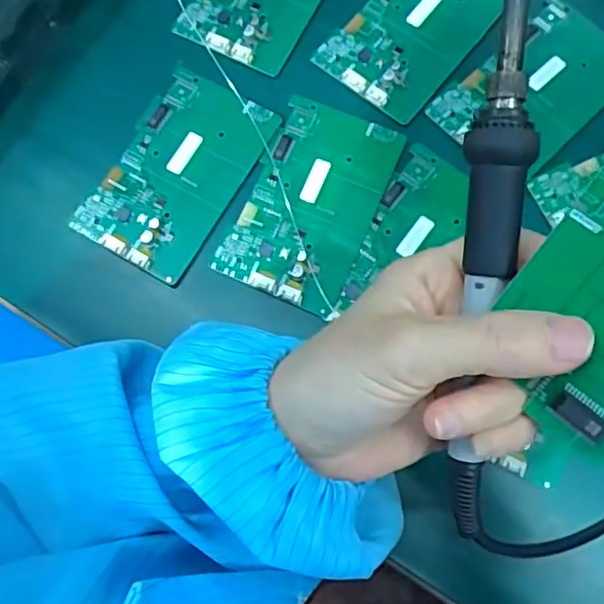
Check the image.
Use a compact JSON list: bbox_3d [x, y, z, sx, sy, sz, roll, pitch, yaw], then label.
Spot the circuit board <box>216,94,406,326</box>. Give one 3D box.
[{"bbox_3d":[0.007,-0.064,0.388,0.079,0.007,0.131,23,76,4],"label":"circuit board"}]

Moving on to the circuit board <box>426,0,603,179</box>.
[{"bbox_3d":[0.156,-0.142,0.410,0.083,0.007,0.127,43,79,9],"label":"circuit board"}]

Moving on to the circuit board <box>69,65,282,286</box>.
[{"bbox_3d":[-0.078,-0.083,0.390,0.078,0.008,0.129,30,77,6],"label":"circuit board"}]

